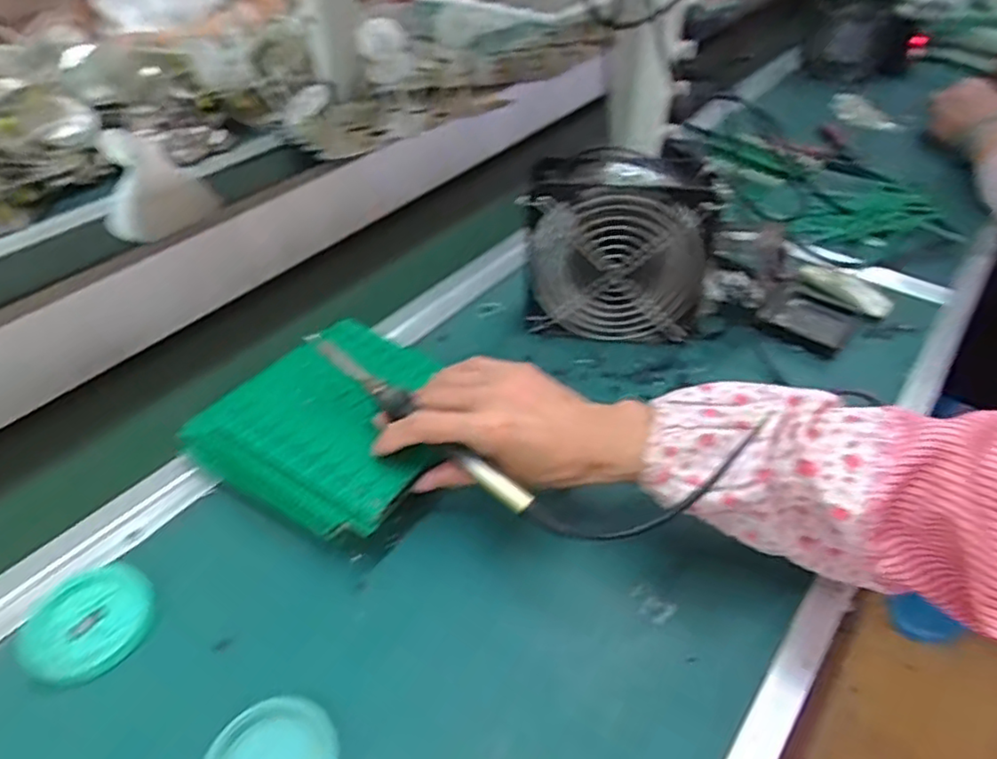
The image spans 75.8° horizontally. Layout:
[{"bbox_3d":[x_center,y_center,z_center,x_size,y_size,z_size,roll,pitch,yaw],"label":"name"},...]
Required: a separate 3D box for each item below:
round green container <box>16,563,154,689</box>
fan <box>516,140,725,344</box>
[{"bbox_3d":[-0.246,0.144,0.385,0.064,0.016,0.069,-1,43,1],"label":"round green container"},{"bbox_3d":[0.100,-0.106,0.540,0.151,0.155,0.054,6,43,8],"label":"fan"}]

